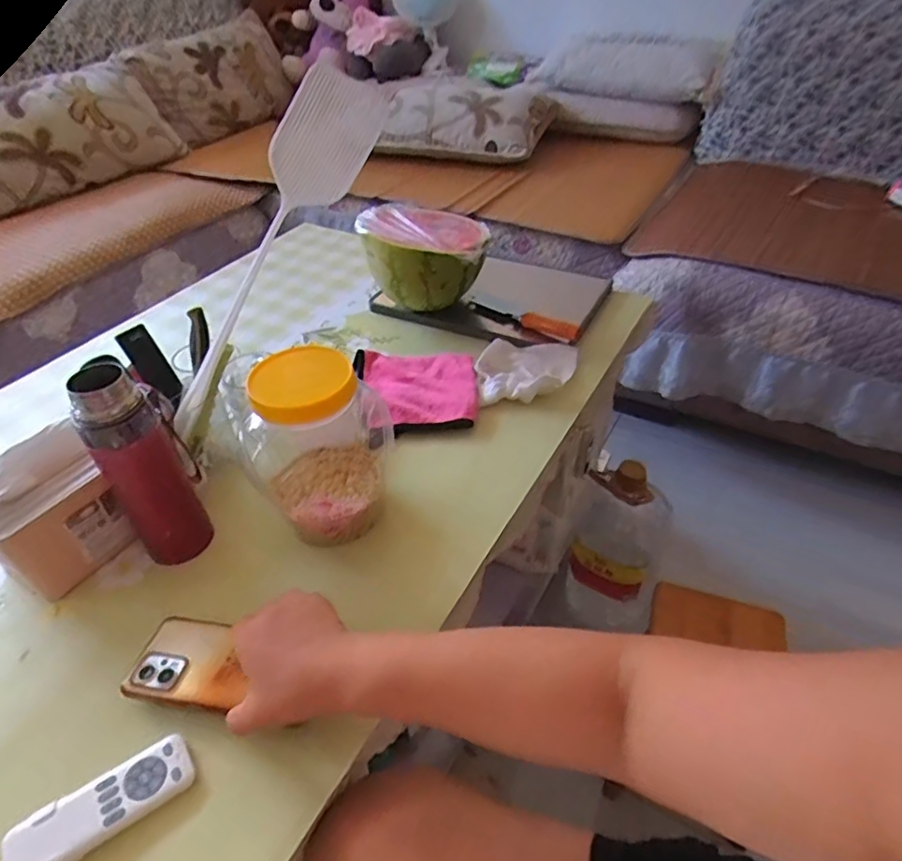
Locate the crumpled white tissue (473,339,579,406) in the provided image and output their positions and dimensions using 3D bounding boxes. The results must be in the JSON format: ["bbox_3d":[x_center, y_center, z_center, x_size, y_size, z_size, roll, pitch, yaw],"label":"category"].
[{"bbox_3d":[0.096,-0.081,0.813,0.126,0.035,0.138,15,45,20],"label":"crumpled white tissue"}]

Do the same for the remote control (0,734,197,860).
[{"bbox_3d":[-0.259,0.281,0.438,0.125,0.015,0.049,-28,47,-25],"label":"remote control"}]

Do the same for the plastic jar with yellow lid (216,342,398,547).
[{"bbox_3d":[-0.126,0.021,0.595,0.098,0.188,0.123,12,44,17],"label":"plastic jar with yellow lid"}]

